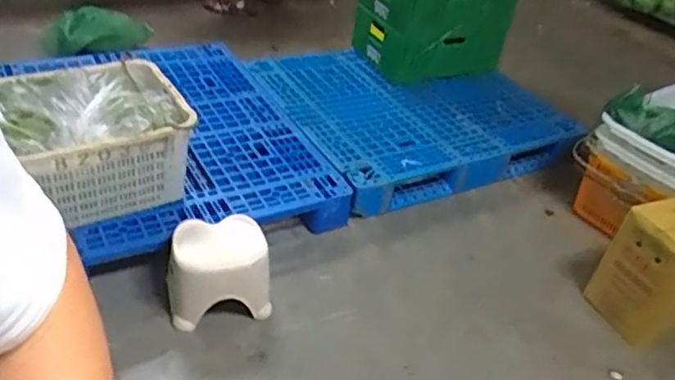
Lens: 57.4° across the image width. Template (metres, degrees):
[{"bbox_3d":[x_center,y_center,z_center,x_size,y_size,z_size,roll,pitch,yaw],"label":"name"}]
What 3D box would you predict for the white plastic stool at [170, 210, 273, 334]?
[{"bbox_3d":[-0.343,0.229,1.771,0.288,0.219,0.241,-3,39,-16],"label":"white plastic stool"}]

